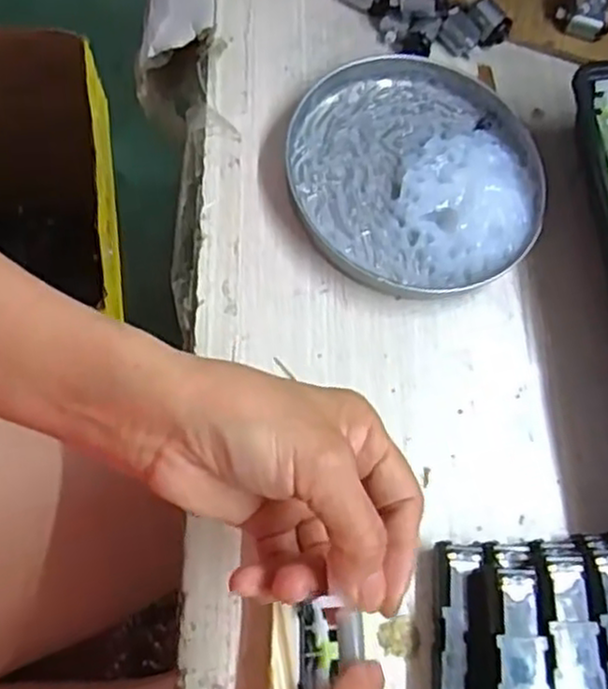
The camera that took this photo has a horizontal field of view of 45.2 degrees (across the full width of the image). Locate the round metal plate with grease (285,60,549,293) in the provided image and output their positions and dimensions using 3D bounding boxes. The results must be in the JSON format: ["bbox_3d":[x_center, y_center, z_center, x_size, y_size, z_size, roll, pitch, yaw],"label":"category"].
[{"bbox_3d":[0.064,-0.097,0.411,0.141,0.019,0.140,3,71,-8],"label":"round metal plate with grease"}]

